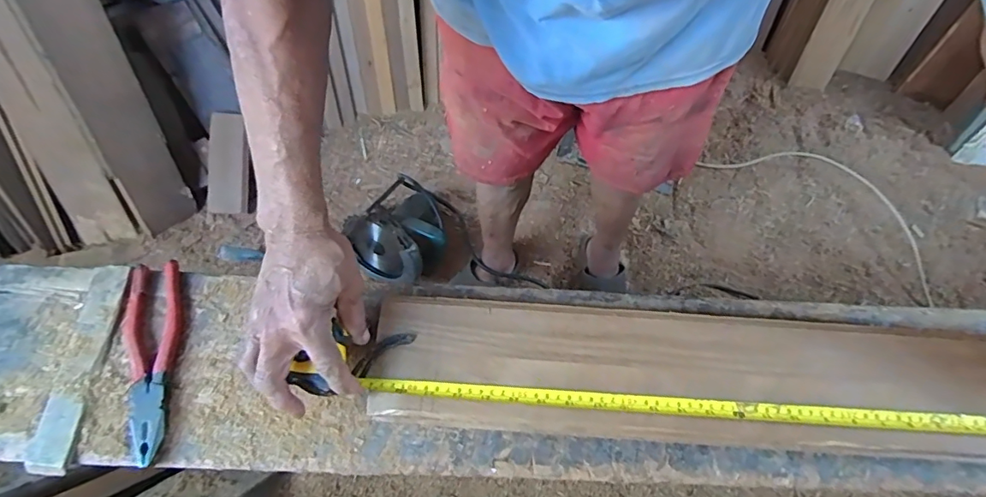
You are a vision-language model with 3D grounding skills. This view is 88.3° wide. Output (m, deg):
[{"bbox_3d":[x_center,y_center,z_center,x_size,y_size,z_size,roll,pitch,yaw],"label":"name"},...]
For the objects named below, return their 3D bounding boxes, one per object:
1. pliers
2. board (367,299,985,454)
[{"bbox_3d":[-0.334,0.105,0.492,0.056,0.013,0.189,-9,66,-8],"label":"pliers"},{"bbox_3d":[0.197,0.113,0.472,0.602,0.027,0.107,4,65,1],"label":"board"}]

